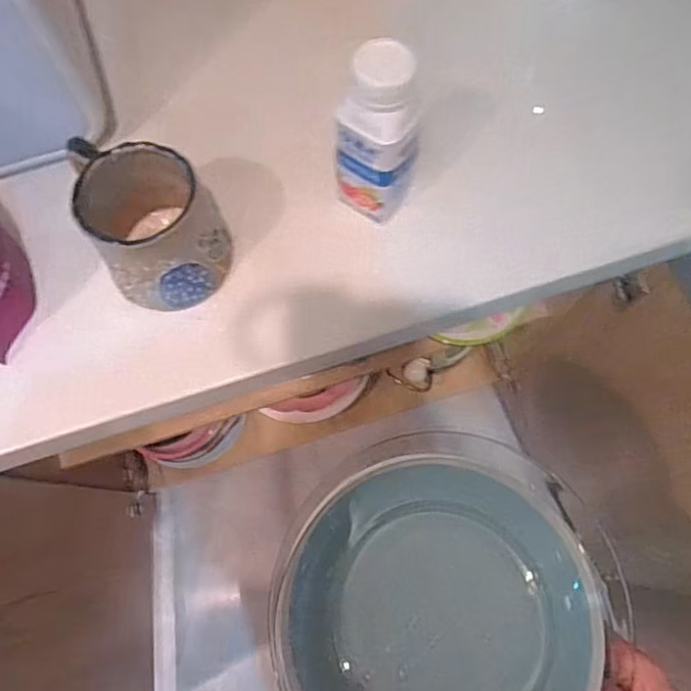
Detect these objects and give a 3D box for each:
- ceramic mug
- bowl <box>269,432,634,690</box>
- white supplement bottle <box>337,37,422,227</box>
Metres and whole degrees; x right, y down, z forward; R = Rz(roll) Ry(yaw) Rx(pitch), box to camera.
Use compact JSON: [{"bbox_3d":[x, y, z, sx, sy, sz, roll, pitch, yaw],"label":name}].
[{"bbox_3d":[-0.134,-0.081,0.406,0.088,0.097,0.091,0,73,1],"label":"ceramic mug"},{"bbox_3d":[0.057,0.160,0.355,0.191,0.059,0.210,0,77,-1],"label":"bowl"},{"bbox_3d":[0.027,-0.141,0.397,0.049,0.140,0.052,35,77,11],"label":"white supplement bottle"}]

